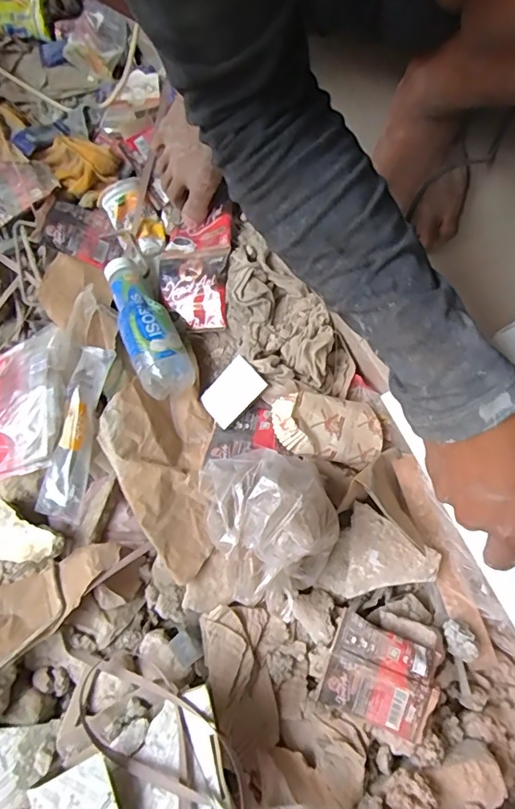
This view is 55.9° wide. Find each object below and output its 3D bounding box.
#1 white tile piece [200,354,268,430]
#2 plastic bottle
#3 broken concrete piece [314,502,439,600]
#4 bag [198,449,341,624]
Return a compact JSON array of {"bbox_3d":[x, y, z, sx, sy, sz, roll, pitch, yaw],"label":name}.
[{"bbox_3d":[-0.030,-0.015,0.570,0.075,0.004,0.050,-46,75,14],"label":"white tile piece"},{"bbox_3d":[-0.134,-0.097,0.576,0.061,0.055,0.184,-27,78,0],"label":"plastic bottle"},{"bbox_3d":[0.137,0.181,0.545,0.108,0.022,0.100,27,83,10],"label":"broken concrete piece"},{"bbox_3d":[0.017,0.121,0.485,0.122,0.105,0.165,-22,78,2],"label":"bag"}]

